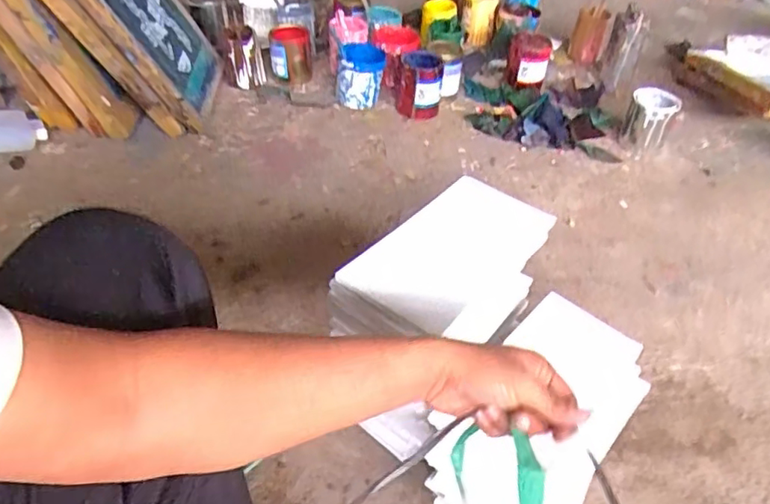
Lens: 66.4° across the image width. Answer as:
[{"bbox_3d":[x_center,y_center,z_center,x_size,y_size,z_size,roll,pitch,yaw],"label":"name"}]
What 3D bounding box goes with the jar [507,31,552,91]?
[{"bbox_3d":[0.393,-0.523,1.623,0.108,0.127,0.106,10,43,7],"label":"jar"}]

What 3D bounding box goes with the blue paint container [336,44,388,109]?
[{"bbox_3d":[-0.055,-0.449,1.511,0.106,0.127,0.106,13,44,10],"label":"blue paint container"}]

